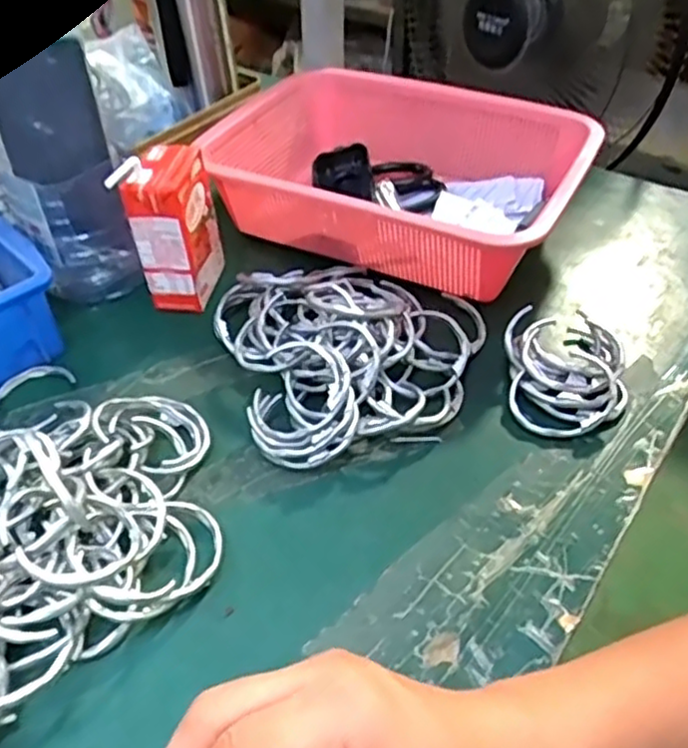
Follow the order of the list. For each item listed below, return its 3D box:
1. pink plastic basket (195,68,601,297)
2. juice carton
[{"bbox_3d":[0.045,-0.170,0.600,0.302,0.080,0.216,21,48,22],"label":"pink plastic basket"},{"bbox_3d":[-0.129,-0.109,0.533,0.043,0.112,0.072,7,44,9],"label":"juice carton"}]

